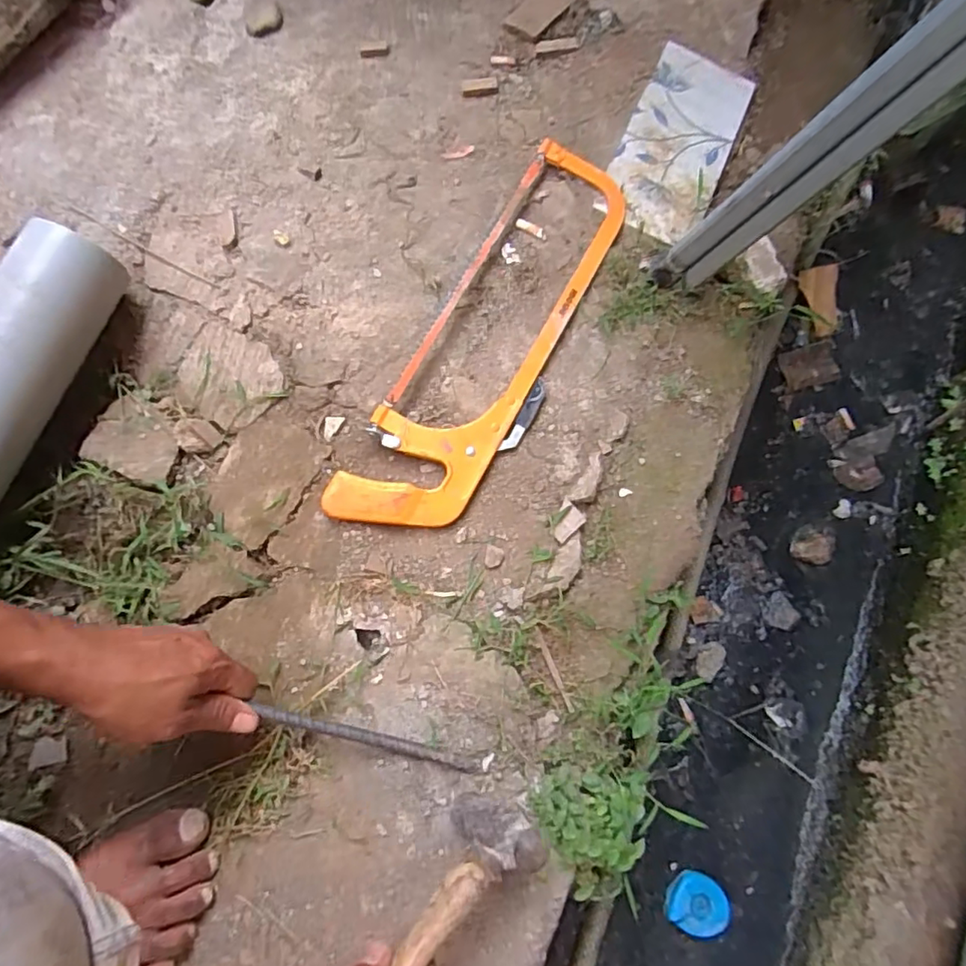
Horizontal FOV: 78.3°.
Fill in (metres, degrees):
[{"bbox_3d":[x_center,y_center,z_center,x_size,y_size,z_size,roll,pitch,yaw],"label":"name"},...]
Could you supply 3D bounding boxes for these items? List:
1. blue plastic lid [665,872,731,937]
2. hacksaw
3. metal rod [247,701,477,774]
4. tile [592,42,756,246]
[{"bbox_3d":[0.211,0.413,0.582,0.063,0.015,0.049,17,75,4],"label":"blue plastic lid"},{"bbox_3d":[0.009,-0.145,0.578,0.117,0.022,0.442,27,75,6],"label":"hacksaw"},{"bbox_3d":[-0.090,0.202,0.469,0.177,0.011,0.011,20,74,-12],"label":"metal rod"},{"bbox_3d":[0.217,-0.380,0.653,0.113,0.008,0.251,24,75,5],"label":"tile"}]

